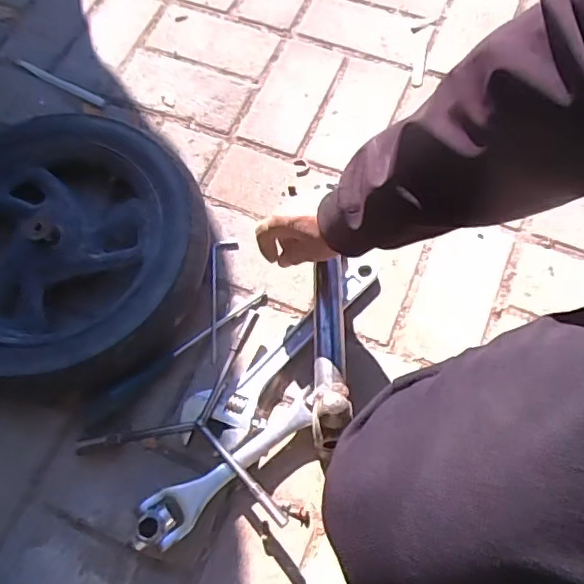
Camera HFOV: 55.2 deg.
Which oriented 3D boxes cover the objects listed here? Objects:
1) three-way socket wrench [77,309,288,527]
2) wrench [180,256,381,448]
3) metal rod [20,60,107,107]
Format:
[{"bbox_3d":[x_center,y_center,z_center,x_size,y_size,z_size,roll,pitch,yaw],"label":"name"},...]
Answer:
[{"bbox_3d":[-0.084,0.112,0.612,0.228,0.040,0.193,18,70,9],"label":"three-way socket wrench"},{"bbox_3d":[-0.002,0.067,0.637,0.288,0.024,0.070,-42,73,-14],"label":"wrench"},{"bbox_3d":[-0.337,-0.305,0.811,0.155,0.005,0.015,27,72,12],"label":"metal rod"}]

